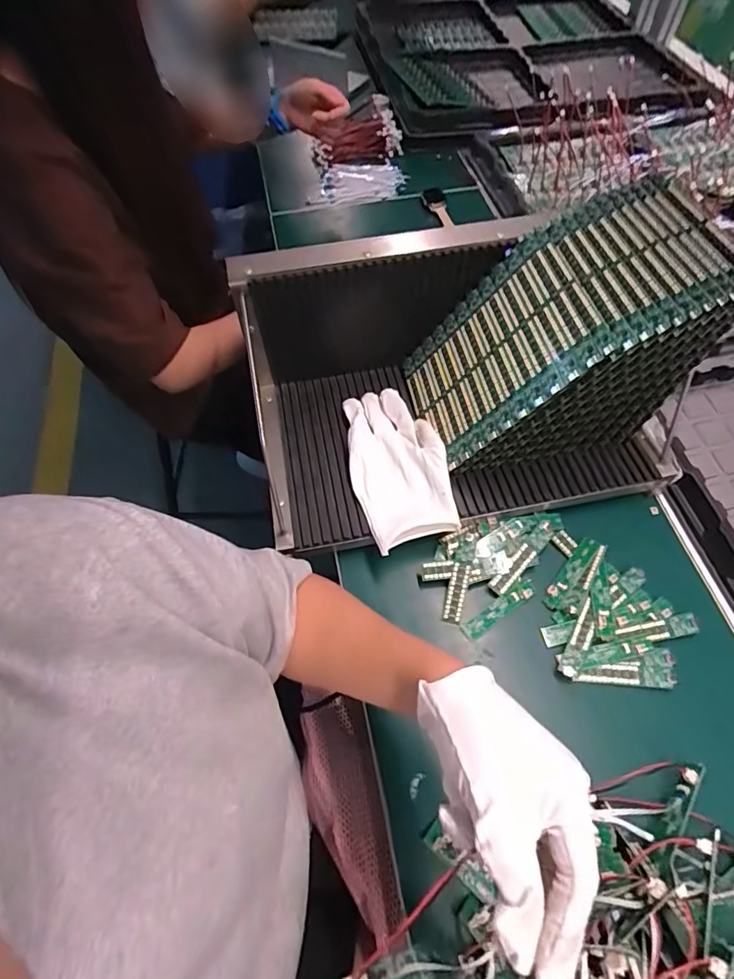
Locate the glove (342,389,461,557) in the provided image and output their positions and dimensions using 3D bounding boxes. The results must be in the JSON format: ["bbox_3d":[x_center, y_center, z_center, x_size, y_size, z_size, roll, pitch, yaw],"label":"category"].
[{"bbox_3d":[0.031,-0.030,0.507,0.091,0.022,0.176,-7,60,-5],"label":"glove"}]

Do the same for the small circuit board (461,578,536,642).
[{"bbox_3d":[0.126,0.113,0.472,0.084,0.008,0.017,-31,74,-13],"label":"small circuit board"}]

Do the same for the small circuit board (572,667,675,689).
[{"bbox_3d":[0.224,0.162,0.435,0.087,0.010,0.016,3,66,5],"label":"small circuit board"}]

